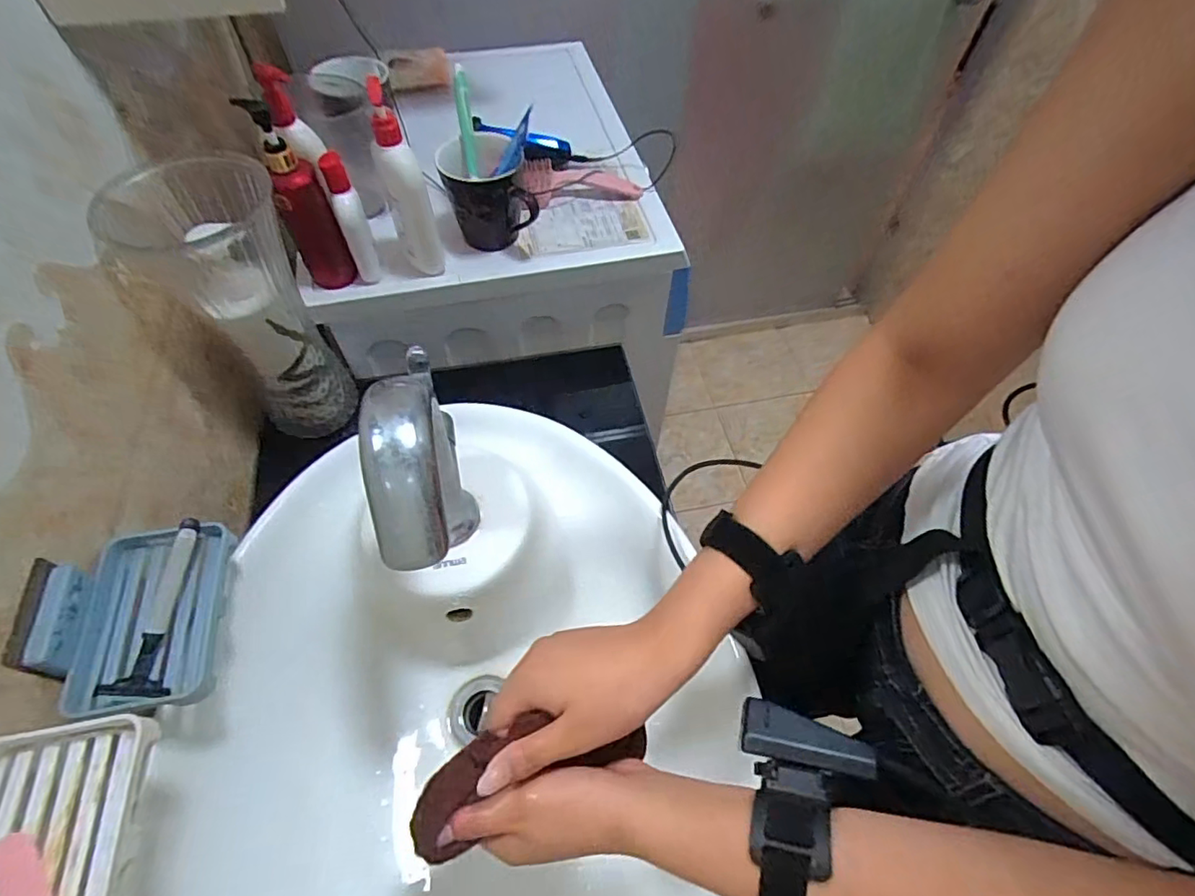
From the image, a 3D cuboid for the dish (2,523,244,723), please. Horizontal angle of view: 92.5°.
[{"bbox_3d":[-0.315,0.110,0.389,0.094,0.056,0.129,-11,58,-8],"label":"dish"}]

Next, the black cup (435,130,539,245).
[{"bbox_3d":[-0.125,-0.307,0.690,0.104,0.113,0.101,1,57,-1],"label":"black cup"}]

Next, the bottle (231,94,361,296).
[{"bbox_3d":[-0.313,-0.259,0.605,0.049,0.190,0.052,-27,61,-18],"label":"bottle"}]

